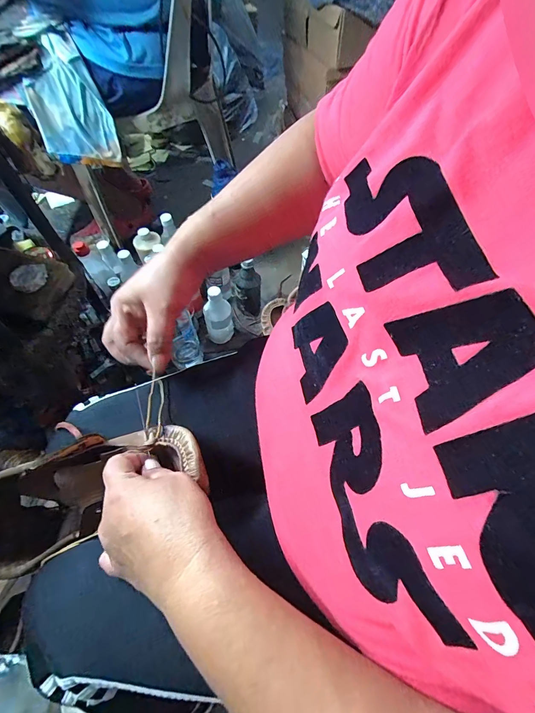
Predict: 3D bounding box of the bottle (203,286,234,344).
[{"bbox_3d":[-0.123,-0.094,0.843,0.068,0.159,0.058,-12,60,-7],"label":"bottle"}]

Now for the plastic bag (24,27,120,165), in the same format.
[{"bbox_3d":[-0.409,-0.510,0.687,0.138,0.198,0.087,-30,63,-16],"label":"plastic bag"}]

